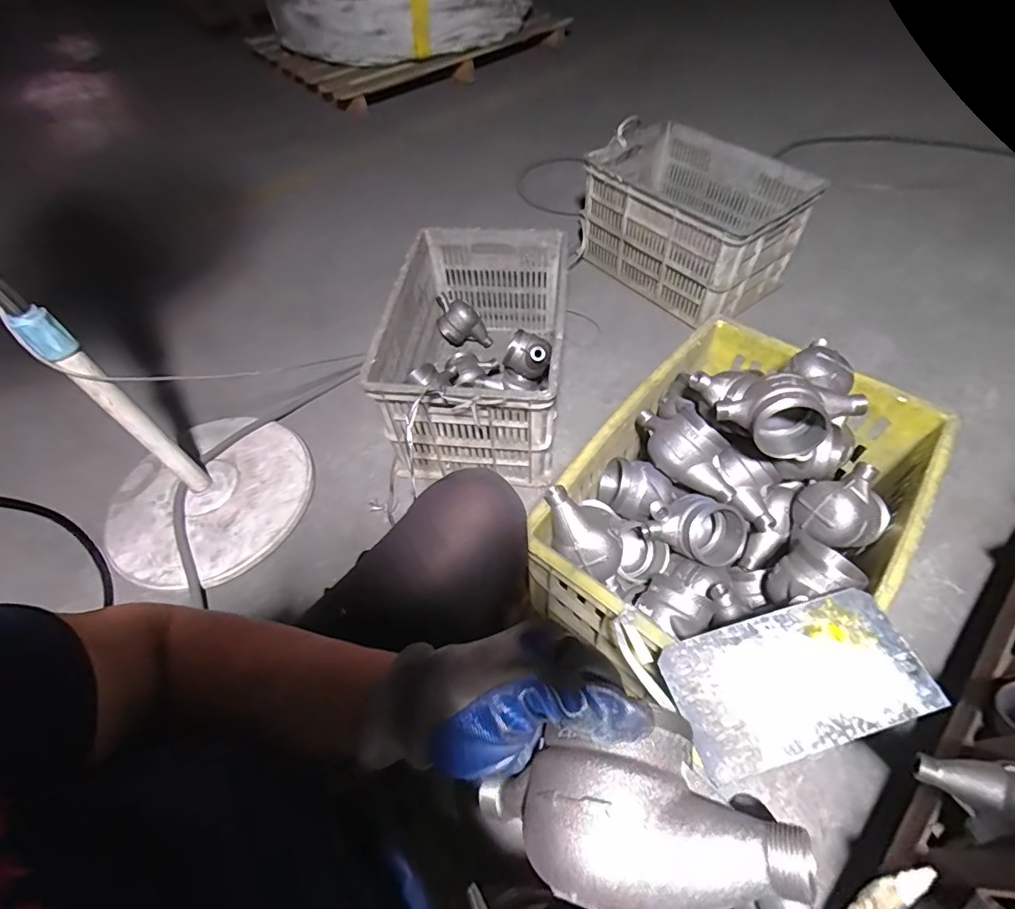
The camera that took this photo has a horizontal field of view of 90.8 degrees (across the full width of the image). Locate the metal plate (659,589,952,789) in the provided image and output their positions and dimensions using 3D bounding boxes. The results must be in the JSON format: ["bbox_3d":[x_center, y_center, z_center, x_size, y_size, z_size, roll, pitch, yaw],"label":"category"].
[{"bbox_3d":[0.279,0.216,0.483,0.238,0.005,0.122,-14,56,-7],"label":"metal plate"}]

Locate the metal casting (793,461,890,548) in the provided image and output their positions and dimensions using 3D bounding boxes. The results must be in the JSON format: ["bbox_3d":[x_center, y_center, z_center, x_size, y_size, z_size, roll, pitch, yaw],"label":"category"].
[{"bbox_3d":[0.425,0.075,0.645,0.104,0.084,0.104,-4,81,27],"label":"metal casting"}]

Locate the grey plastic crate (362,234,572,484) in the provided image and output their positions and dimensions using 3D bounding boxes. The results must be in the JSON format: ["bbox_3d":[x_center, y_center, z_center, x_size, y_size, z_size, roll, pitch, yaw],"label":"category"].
[{"bbox_3d":[-0.051,-0.204,1.026,0.318,0.266,0.490,5,56,6],"label":"grey plastic crate"}]

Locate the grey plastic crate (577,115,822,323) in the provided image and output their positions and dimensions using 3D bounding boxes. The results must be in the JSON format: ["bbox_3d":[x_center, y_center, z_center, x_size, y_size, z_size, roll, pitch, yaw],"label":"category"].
[{"bbox_3d":[0.453,-0.592,1.272,0.311,0.248,0.475,-35,61,-20],"label":"grey plastic crate"}]

